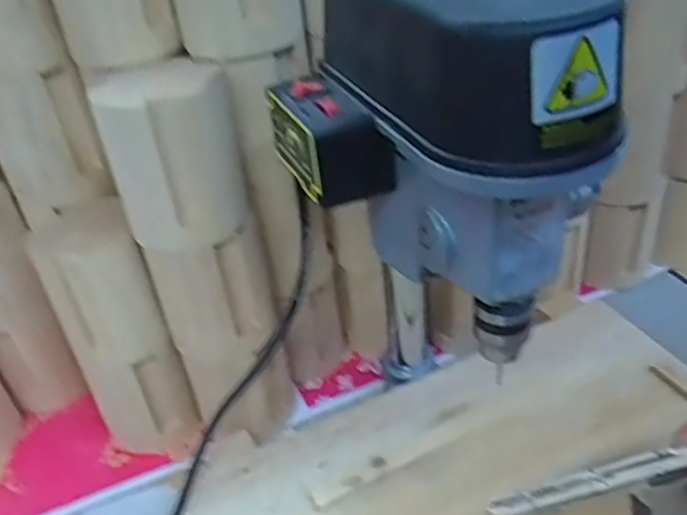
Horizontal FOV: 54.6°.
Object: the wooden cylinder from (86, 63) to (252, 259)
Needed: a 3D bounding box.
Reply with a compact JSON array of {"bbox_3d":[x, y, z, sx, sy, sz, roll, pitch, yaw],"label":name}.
[{"bbox_3d":[-0.107,-0.065,0.421,0.077,0.098,0.076,-12,38,-9],"label":"wooden cylinder"}]

